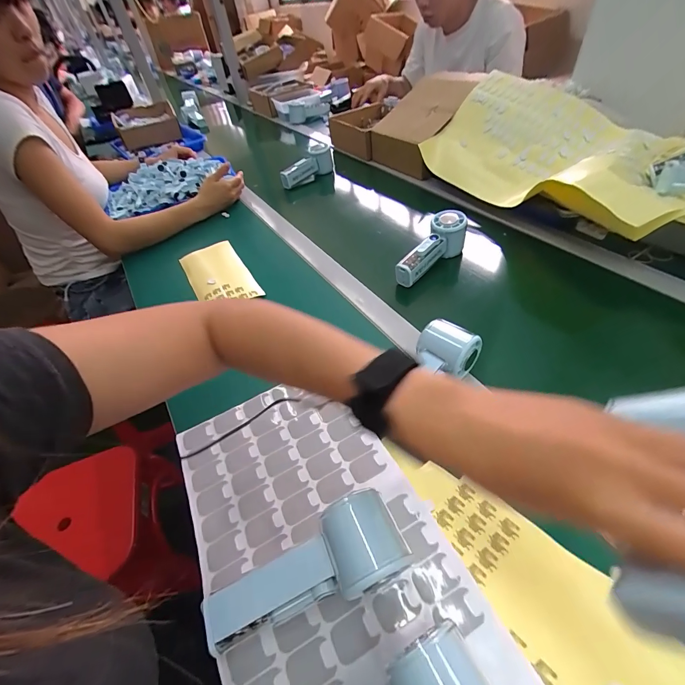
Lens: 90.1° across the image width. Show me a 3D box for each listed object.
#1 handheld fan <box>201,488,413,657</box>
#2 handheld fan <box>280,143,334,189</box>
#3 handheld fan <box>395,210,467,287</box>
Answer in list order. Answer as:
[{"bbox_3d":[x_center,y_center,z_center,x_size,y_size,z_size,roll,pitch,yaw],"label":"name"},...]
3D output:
[{"bbox_3d":[-0.027,0.177,0.261,0.155,0.062,0.062,-25,50,-13],"label":"handheld fan"},{"bbox_3d":[-0.093,-0.456,0.884,0.043,0.070,0.162,32,61,31],"label":"handheld fan"},{"bbox_3d":[0.148,-0.151,0.576,0.153,0.060,0.048,-44,56,-13],"label":"handheld fan"}]

